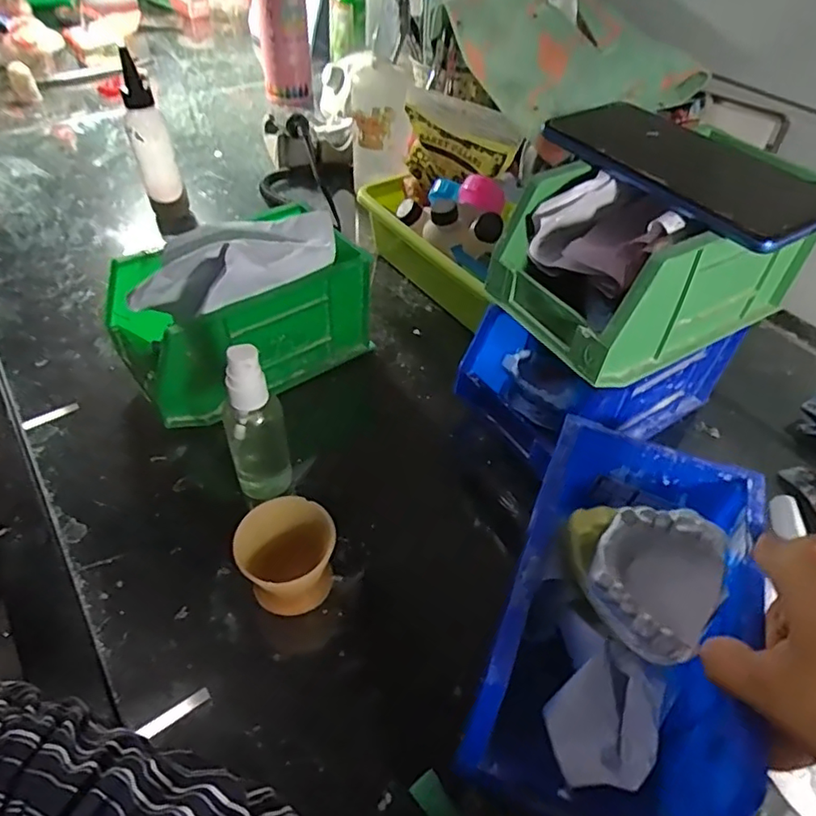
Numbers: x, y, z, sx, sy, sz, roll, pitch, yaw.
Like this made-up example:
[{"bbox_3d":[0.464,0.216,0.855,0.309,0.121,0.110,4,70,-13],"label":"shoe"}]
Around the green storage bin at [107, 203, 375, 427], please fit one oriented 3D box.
[{"bbox_3d":[-0.121,-0.070,0.433,0.170,0.104,0.093,-28,54,-25],"label":"green storage bin"}]

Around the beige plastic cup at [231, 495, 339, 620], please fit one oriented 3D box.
[{"bbox_3d":[-0.065,0.084,0.326,0.049,0.052,0.047,1,47,-1],"label":"beige plastic cup"}]

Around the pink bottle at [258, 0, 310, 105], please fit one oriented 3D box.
[{"bbox_3d":[-0.161,-0.507,0.739,0.062,0.216,0.051,-8,48,-9],"label":"pink bottle"}]

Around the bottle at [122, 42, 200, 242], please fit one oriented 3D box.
[{"bbox_3d":[-0.247,-0.248,0.570,0.040,0.153,0.037,-16,49,-16],"label":"bottle"}]

